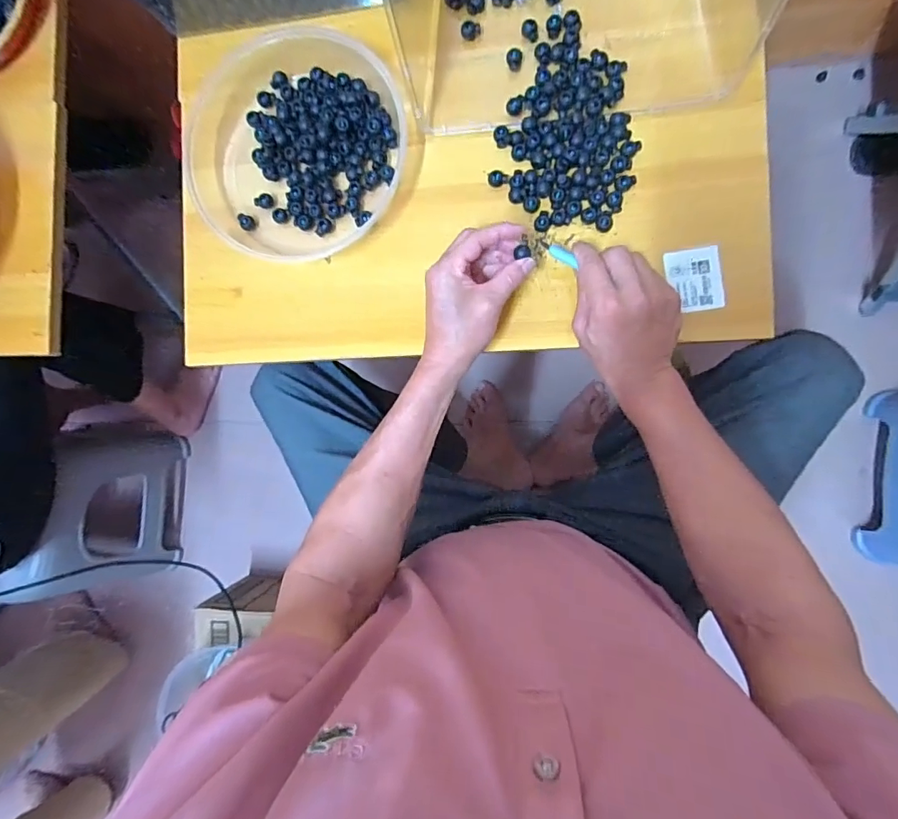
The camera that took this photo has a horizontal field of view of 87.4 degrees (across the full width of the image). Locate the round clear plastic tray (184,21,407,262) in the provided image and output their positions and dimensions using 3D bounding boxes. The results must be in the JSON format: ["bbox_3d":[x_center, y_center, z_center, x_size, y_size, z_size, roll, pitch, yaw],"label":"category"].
[{"bbox_3d":[-0.157,-0.278,0.490,0.215,0.041,0.228,0,89,8],"label":"round clear plastic tray"}]

